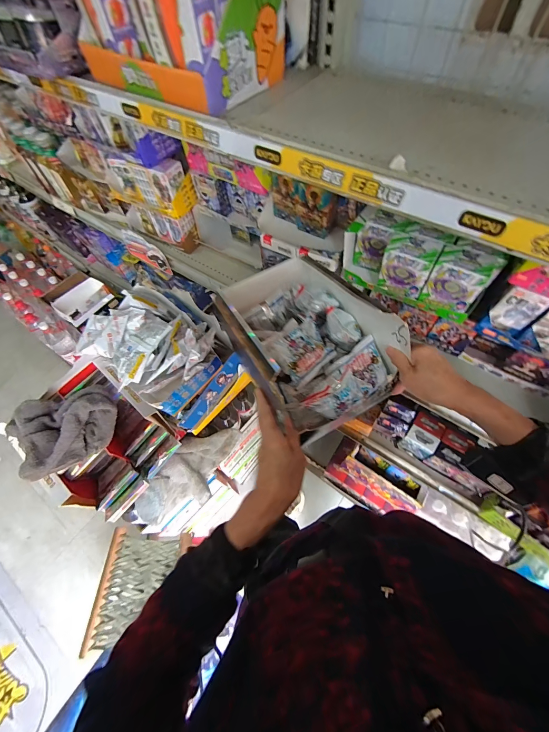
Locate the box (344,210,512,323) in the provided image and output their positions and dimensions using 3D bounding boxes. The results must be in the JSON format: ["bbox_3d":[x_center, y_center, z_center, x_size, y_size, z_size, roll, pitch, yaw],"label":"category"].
[{"bbox_3d":[0.255,-0.183,0.561,0.256,0.144,0.070,29,67,18],"label":"box"}]

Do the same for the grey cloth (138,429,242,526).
[{"bbox_3d":[-0.203,0.268,0.755,0.102,0.132,0.287,27,66,17],"label":"grey cloth"}]

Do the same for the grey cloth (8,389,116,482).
[{"bbox_3d":[-0.401,0.114,0.573,0.186,0.061,0.150,-33,64,-14],"label":"grey cloth"}]

